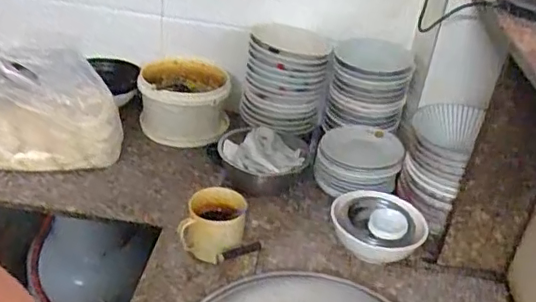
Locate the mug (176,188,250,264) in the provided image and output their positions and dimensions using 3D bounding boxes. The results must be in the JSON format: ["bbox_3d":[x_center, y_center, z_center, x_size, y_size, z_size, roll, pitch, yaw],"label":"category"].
[{"bbox_3d":[-0.094,0.137,0.990,0.102,0.109,0.113,9,31,2],"label":"mug"}]

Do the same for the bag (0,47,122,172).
[{"bbox_3d":[-0.466,-0.128,1.160,0.306,0.320,0.221,-1,32,-14],"label":"bag"}]

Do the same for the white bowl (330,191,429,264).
[{"bbox_3d":[0.201,0.154,1.050,0.162,0.083,0.162,6,31,-3],"label":"white bowl"}]

